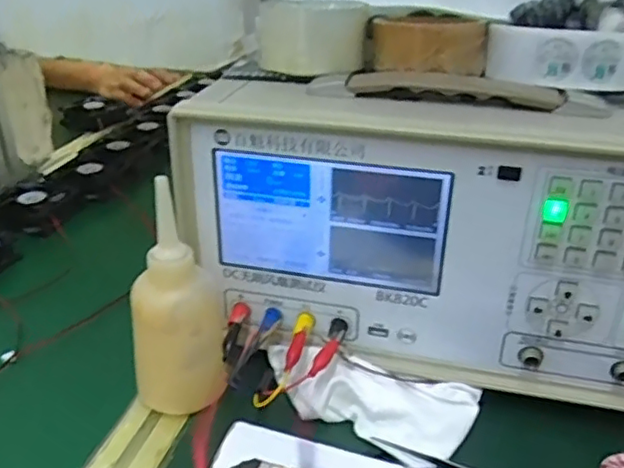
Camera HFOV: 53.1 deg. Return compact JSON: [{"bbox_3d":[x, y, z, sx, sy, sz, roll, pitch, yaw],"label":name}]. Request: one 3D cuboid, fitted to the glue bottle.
[{"bbox_3d":[-0.091,0.047,0.426,0.061,0.152,0.067,-4,31,-12],"label":"glue bottle"}]

